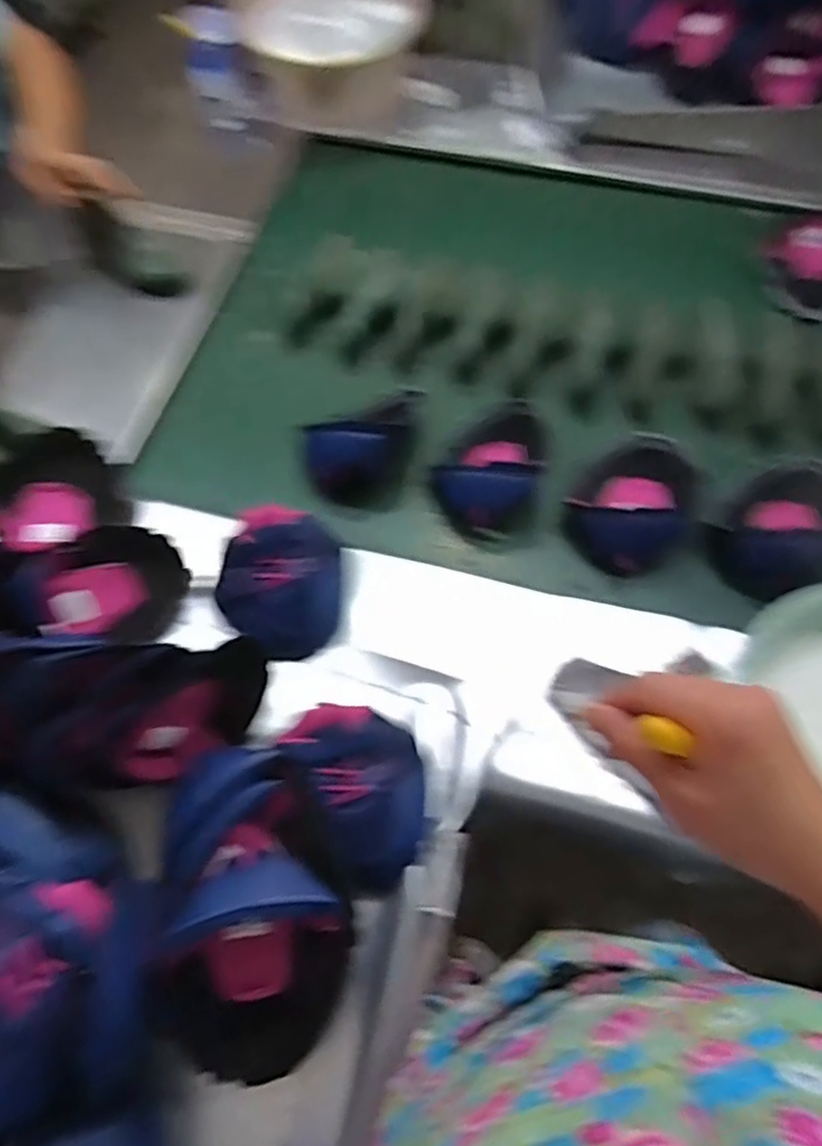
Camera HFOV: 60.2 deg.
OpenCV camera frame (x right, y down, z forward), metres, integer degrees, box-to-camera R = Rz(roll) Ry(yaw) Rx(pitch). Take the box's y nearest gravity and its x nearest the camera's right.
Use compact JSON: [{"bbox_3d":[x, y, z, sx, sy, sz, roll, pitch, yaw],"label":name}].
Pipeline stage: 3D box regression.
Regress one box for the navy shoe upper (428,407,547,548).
[{"bbox_3d":[0.099,-0.133,0.921,0.140,0.108,0.145,7,65,5],"label":"navy shoe upper"}]

